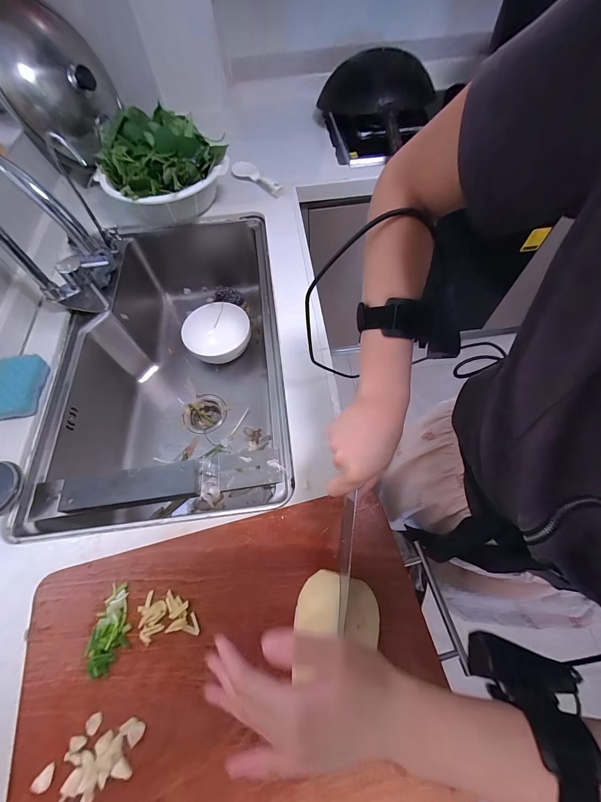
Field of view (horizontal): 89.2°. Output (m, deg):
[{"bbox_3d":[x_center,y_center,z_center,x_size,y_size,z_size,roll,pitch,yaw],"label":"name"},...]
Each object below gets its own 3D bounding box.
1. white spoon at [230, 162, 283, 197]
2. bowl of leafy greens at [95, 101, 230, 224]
[{"bbox_3d":[-0.117,-0.600,0.826,0.060,0.029,0.187,-38,66,-16],"label":"white spoon"},{"bbox_3d":[-0.316,-0.536,0.714,0.278,0.167,0.243,-28,64,-12],"label":"bowl of leafy greens"}]

